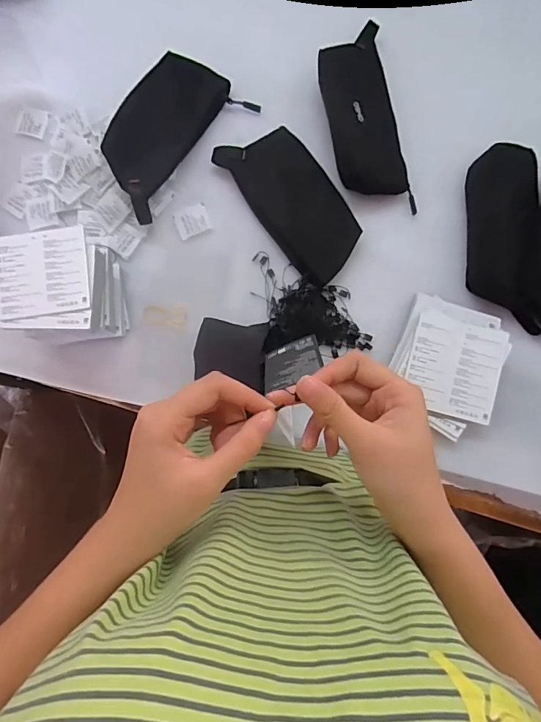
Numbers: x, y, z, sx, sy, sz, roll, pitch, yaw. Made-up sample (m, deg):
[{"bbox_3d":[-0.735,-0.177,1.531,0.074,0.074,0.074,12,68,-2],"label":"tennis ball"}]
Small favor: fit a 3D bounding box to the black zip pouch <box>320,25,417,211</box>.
[{"bbox_3d":[0.114,-0.300,0.542,0.086,0.049,0.236,-13,84,1],"label":"black zip pouch"}]

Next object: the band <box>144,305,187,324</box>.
[{"bbox_3d":[-0.132,-0.058,0.555,0.055,0.004,0.023,1,84,3],"label":"band"}]

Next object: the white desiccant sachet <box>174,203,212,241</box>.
[{"bbox_3d":[-0.098,-0.177,0.562,0.042,0.004,0.035,-22,83,0],"label":"white desiccant sachet"}]

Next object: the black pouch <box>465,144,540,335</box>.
[{"bbox_3d":[0.280,-0.149,0.524,0.086,0.040,0.222,3,84,3],"label":"black pouch"}]

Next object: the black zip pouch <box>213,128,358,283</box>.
[{"bbox_3d":[0.028,-0.199,0.544,0.093,0.028,0.207,-37,84,-1],"label":"black zip pouch"}]

